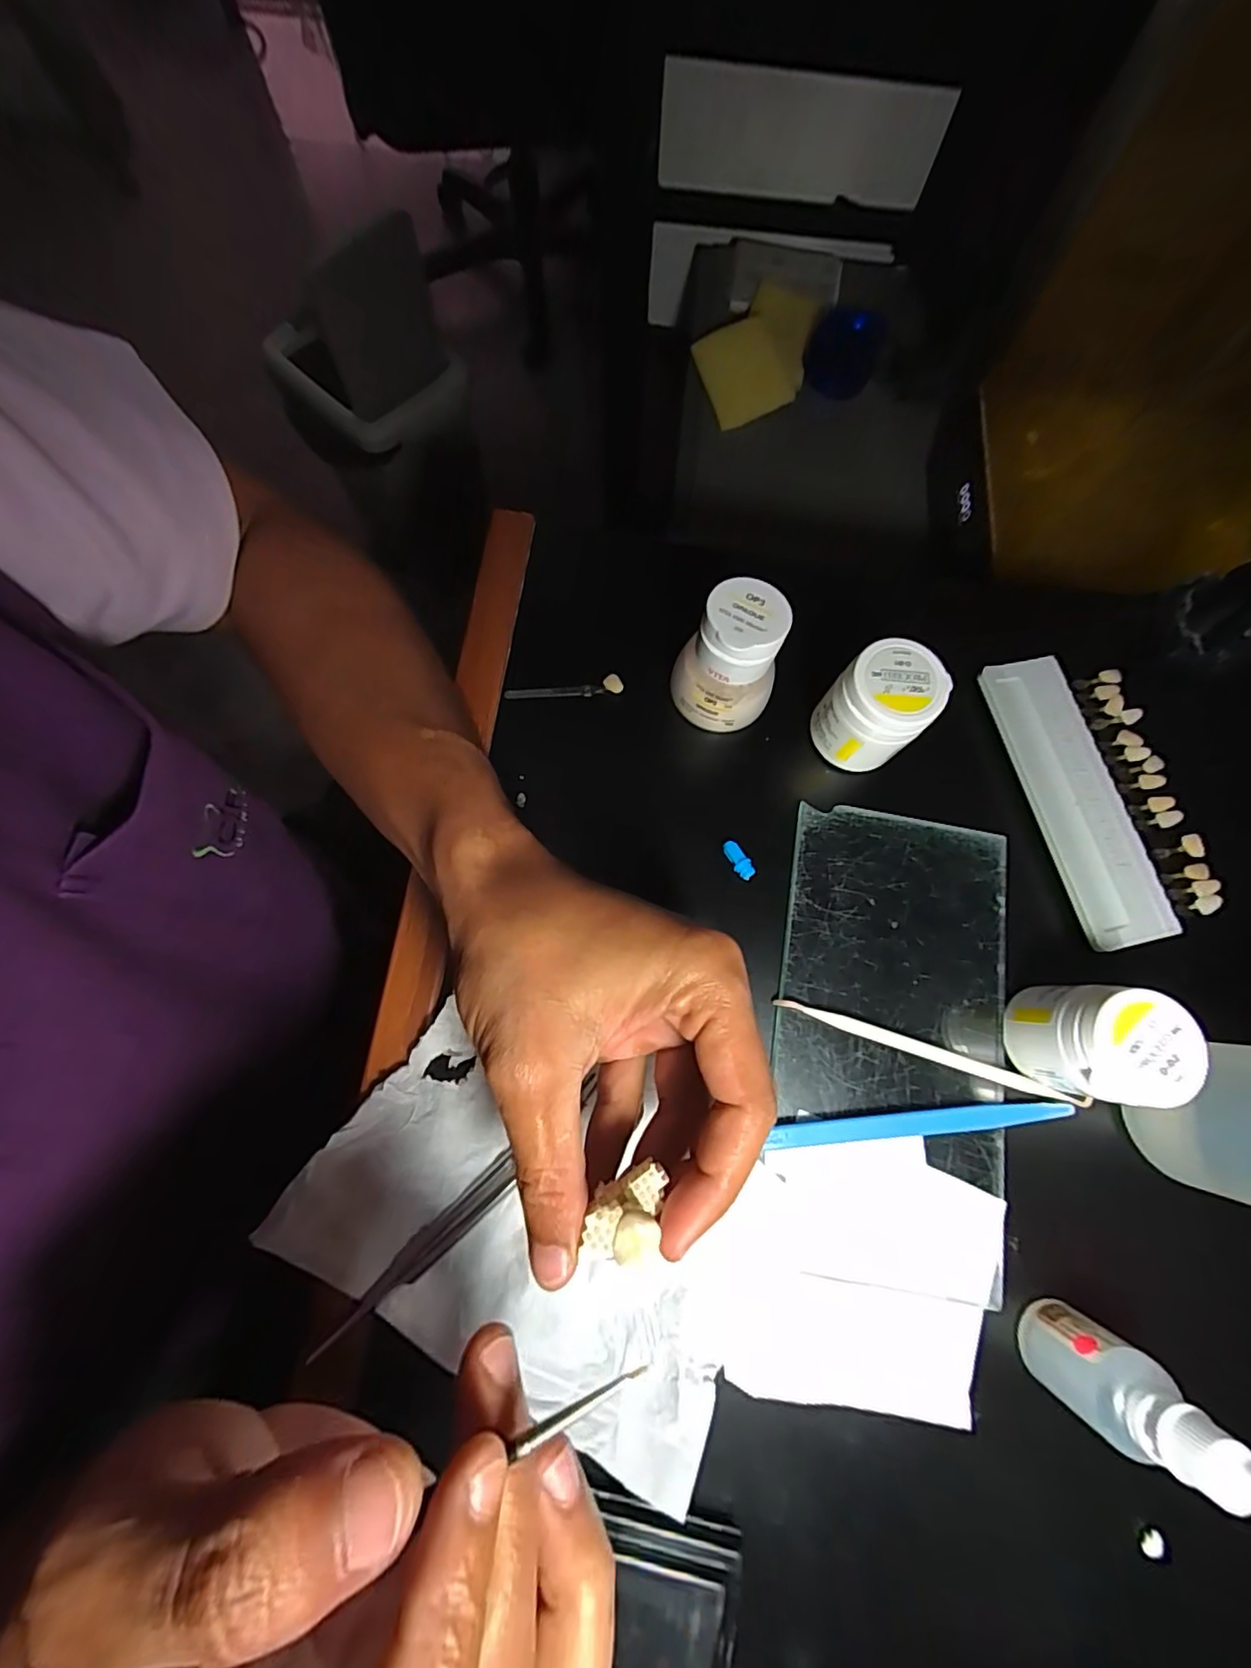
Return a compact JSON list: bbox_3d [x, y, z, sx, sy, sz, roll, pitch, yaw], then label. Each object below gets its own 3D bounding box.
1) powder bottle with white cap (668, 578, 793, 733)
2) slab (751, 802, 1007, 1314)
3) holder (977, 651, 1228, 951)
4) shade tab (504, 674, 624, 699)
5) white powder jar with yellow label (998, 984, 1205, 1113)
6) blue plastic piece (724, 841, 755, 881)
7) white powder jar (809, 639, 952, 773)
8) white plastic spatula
[{"bbox_3d":[0.048,-0.081,0.275,0.045,0.066,0.042,0,74,-1],"label":"powder bottle with white cap"},{"bbox_3d":[0.119,0.087,0.263,0.101,0.007,0.197,10,74,1],"label":"slab"},{"bbox_3d":[0.236,-0.022,0.293,0.072,0.009,0.145,-11,75,-5],"label":"holder"},{"bbox_3d":[-0.032,-0.074,0.301,0.060,0.006,0.006,-6,74,-3],"label":"shade tab"},{"bbox_3d":[0.190,0.085,0.240,0.042,0.050,0.041,0,74,-1],"label":"white powder jar with yellow label"},{"bbox_3d":[0.054,0.012,0.279,0.008,0.005,0.019,-27,77,-9],"label":"blue plastic piece"},{"bbox_3d":[0.118,-0.058,0.275,0.043,0.053,0.041,0,74,-1],"label":"white powder jar"},{"bbox_3d":[0.133,0.095,0.259,0.136,0.007,0.006,18,74,4],"label":"white plastic spatula"}]

